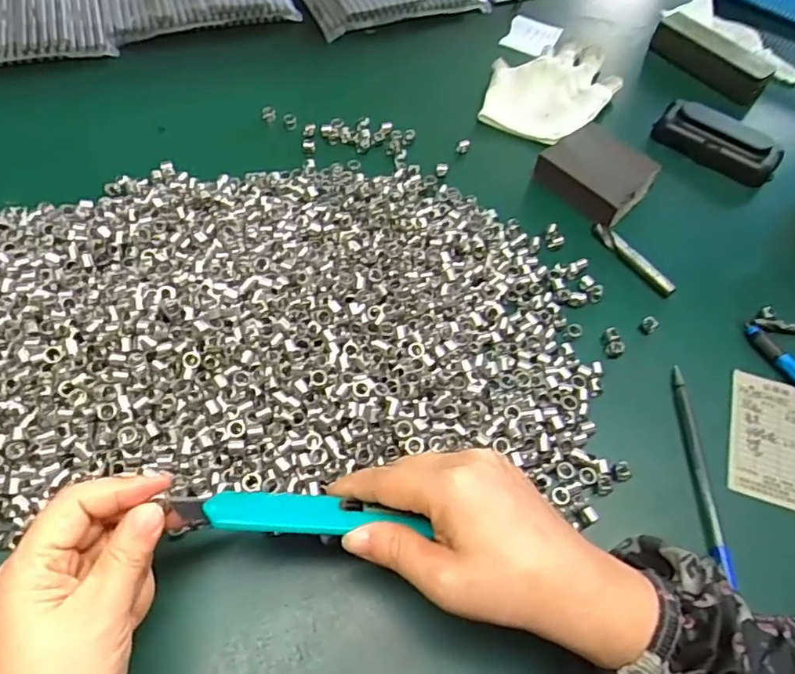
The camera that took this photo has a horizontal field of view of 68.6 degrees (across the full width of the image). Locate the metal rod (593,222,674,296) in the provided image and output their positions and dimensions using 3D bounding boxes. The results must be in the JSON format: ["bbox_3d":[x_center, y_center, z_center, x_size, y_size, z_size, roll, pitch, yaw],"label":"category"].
[{"bbox_3d":[0.177,-0.061,0.434,0.011,0.008,0.076,-25,63,-19],"label":"metal rod"}]

